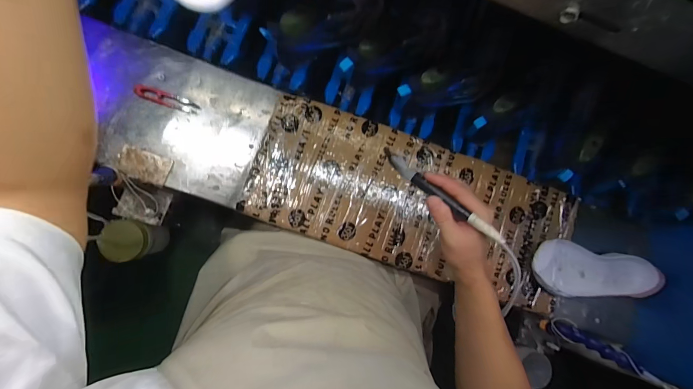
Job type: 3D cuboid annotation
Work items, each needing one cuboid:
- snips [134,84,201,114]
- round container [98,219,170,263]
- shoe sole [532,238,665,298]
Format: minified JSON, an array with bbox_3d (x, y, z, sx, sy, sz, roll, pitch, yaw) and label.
[{"bbox_3d":[-0.315,-0.168,0.567,0.108,0.009,0.024,16,83,-5],"label":"snips"},{"bbox_3d":[-0.400,0.086,0.614,0.066,0.114,0.072,1,86,-8],"label":"round container"},{"bbox_3d":[0.464,0.150,0.607,0.250,0.044,0.100,12,84,-5],"label":"shoe sole"}]

